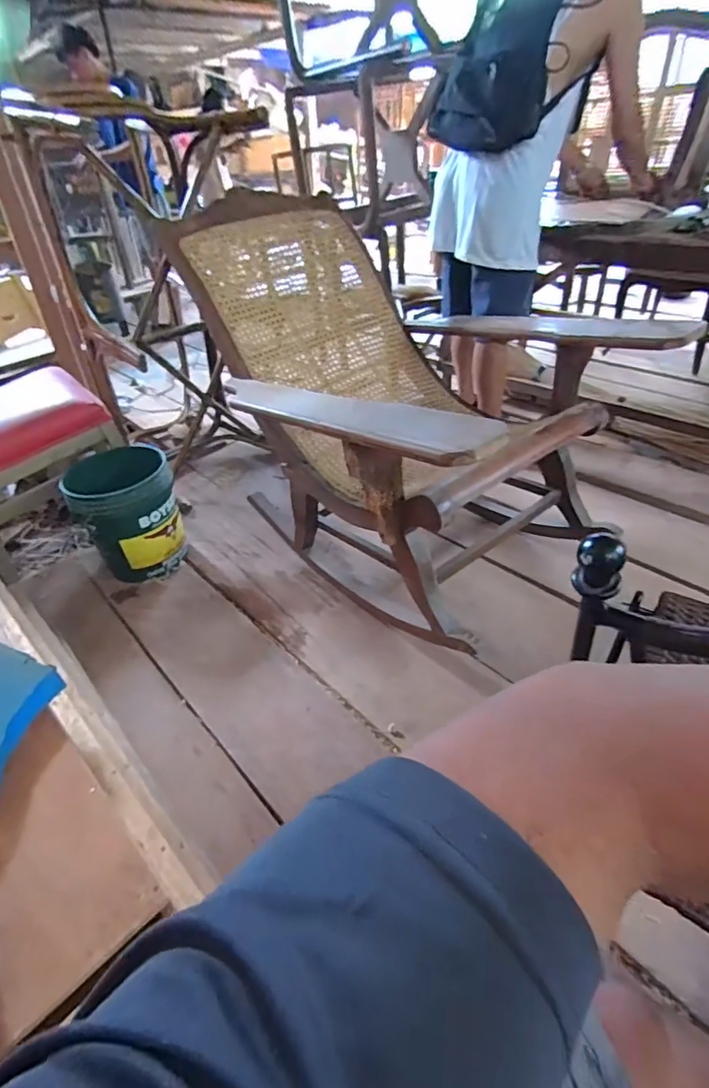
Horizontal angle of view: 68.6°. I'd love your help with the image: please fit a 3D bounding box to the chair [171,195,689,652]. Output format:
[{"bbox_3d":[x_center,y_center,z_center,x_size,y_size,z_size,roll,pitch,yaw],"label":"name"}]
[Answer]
[{"bbox_3d":[0.089,-0.373,1.414,0.833,0.881,1.115,-32,45,-31],"label":"chair"}]

